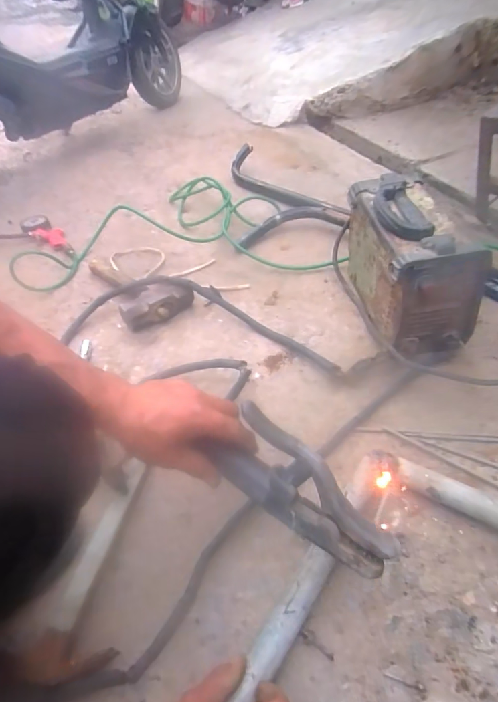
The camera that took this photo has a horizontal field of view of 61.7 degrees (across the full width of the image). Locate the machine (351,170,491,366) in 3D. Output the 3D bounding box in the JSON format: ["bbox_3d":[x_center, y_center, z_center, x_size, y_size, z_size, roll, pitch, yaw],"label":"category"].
[{"bbox_3d":[0.272,-0.147,0.721,0.138,0.204,0.283,-7,45,-1],"label":"machine"}]

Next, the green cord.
[{"bbox_3d":[-0.161,-0.340,1.071,0.738,0.073,0.452,-3,45,5],"label":"green cord"}]

